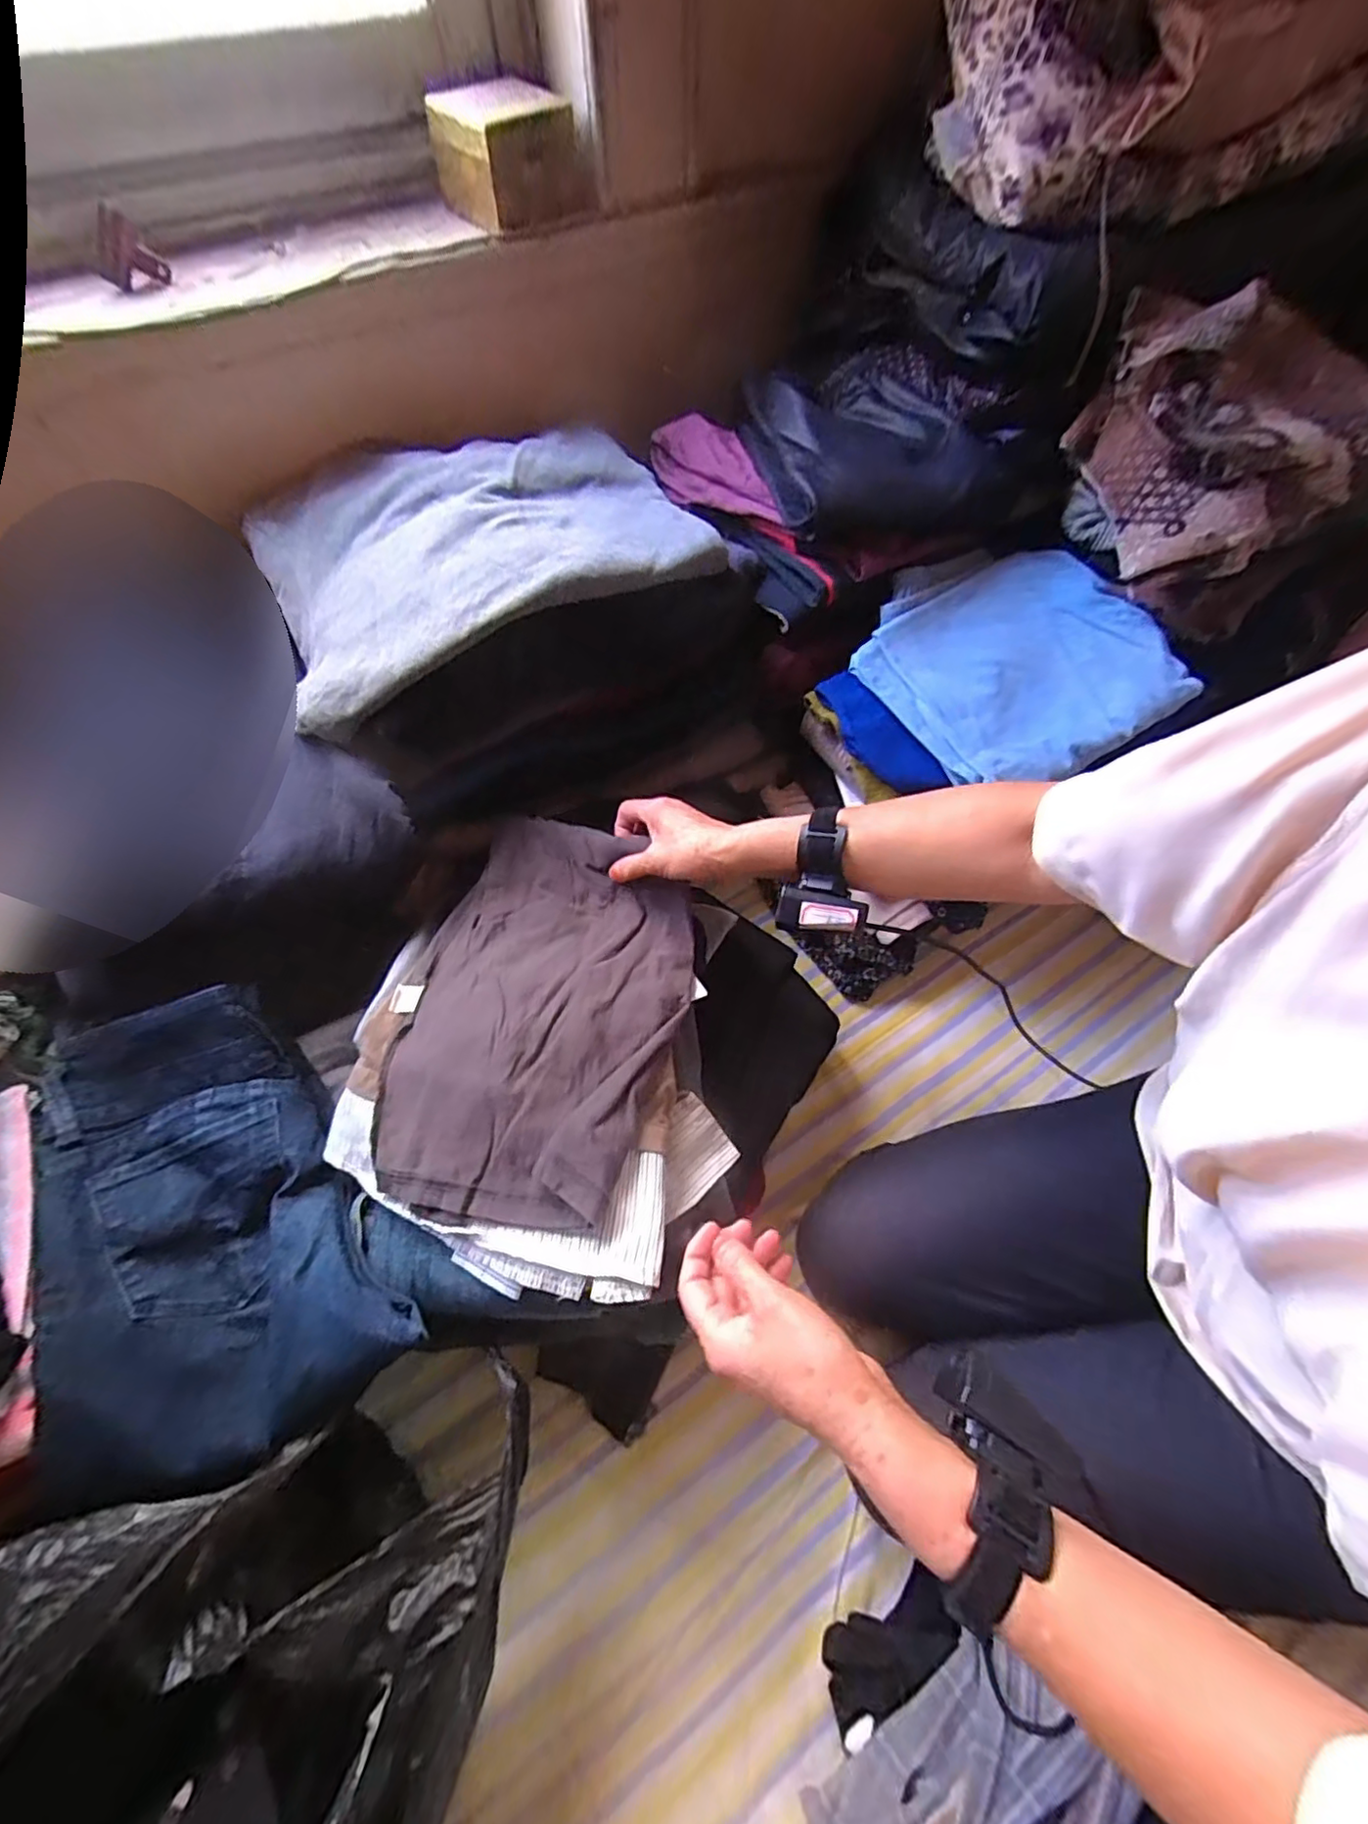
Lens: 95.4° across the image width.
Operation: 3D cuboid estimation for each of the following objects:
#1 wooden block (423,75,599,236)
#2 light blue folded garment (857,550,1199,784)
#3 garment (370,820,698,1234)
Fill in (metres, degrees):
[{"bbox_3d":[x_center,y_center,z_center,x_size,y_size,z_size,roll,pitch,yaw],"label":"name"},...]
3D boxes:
[{"bbox_3d":[-0.158,-0.690,0.564,0.100,0.077,0.103,38,68,19],"label":"wooden block"},{"bbox_3d":[0.341,-0.253,0.633,0.285,0.057,0.230,-25,65,-13],"label":"light blue folded garment"},{"bbox_3d":[-0.119,0.071,0.521,0.219,0.038,0.330,17,56,7],"label":"garment"}]

